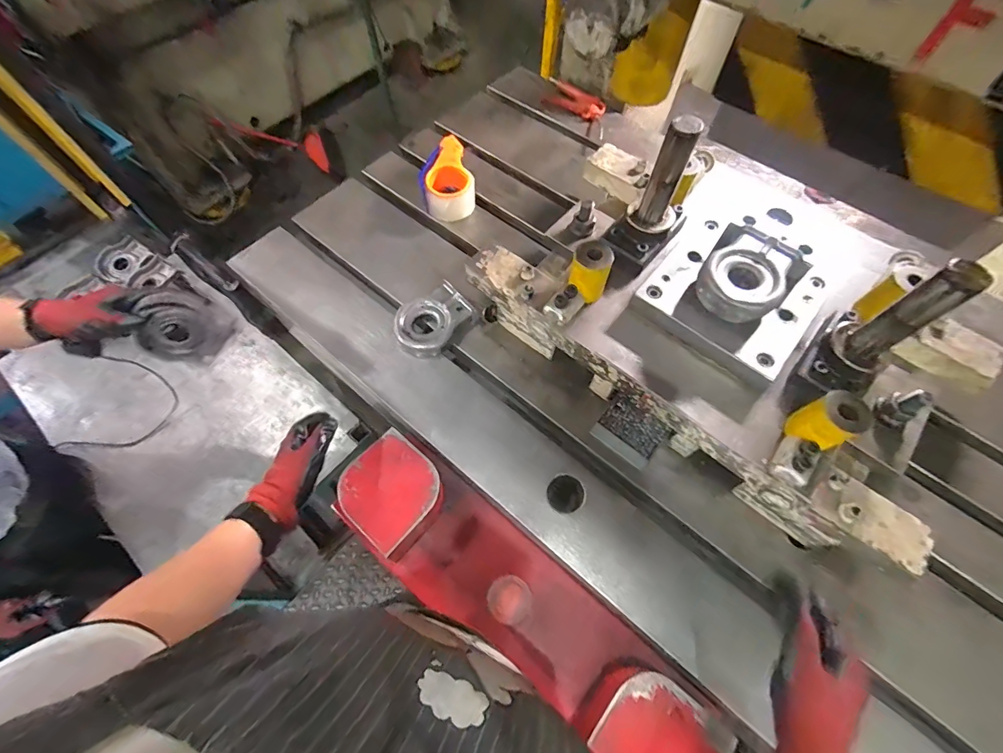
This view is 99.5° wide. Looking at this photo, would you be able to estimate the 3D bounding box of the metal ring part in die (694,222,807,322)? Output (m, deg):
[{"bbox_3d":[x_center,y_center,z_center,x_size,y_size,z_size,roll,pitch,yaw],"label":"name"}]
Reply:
[{"bbox_3d":[0.318,-0.132,0.551,0.127,0.045,0.104,-40,70,-19],"label":"metal ring part in die"}]

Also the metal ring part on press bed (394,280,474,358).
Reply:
[{"bbox_3d":[-0.113,-0.092,0.678,0.091,0.039,0.120,34,67,15],"label":"metal ring part on press bed"}]

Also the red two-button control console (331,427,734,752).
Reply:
[{"bbox_3d":[0.012,0.281,0.534,0.506,0.103,0.149,36,68,16],"label":"red two-button control console"}]

